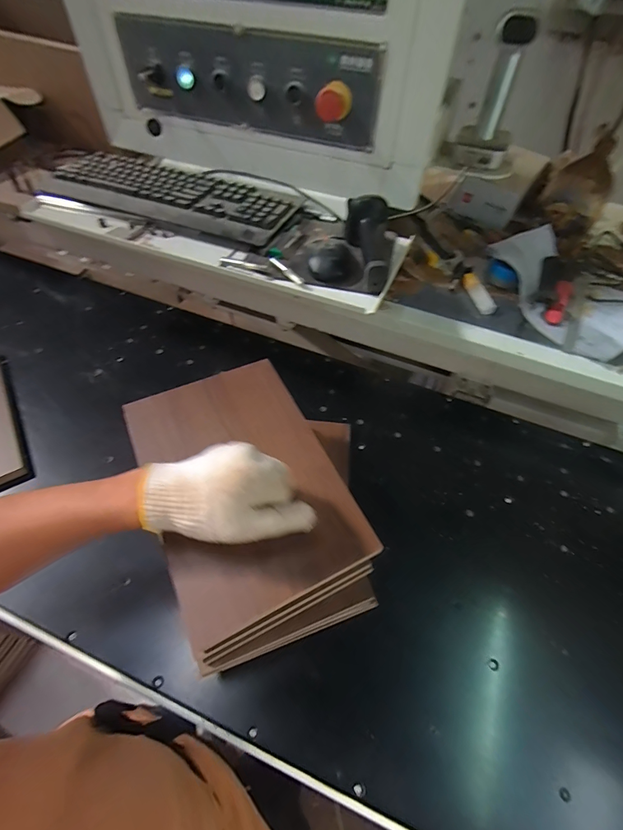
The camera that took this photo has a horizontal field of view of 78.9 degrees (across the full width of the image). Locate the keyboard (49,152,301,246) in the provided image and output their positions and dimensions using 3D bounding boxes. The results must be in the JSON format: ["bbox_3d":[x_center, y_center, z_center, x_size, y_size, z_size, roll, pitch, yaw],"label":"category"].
[{"bbox_3d":[-0.243,-0.407,0.687,0.471,0.041,0.160,28,57,16],"label":"keyboard"}]

